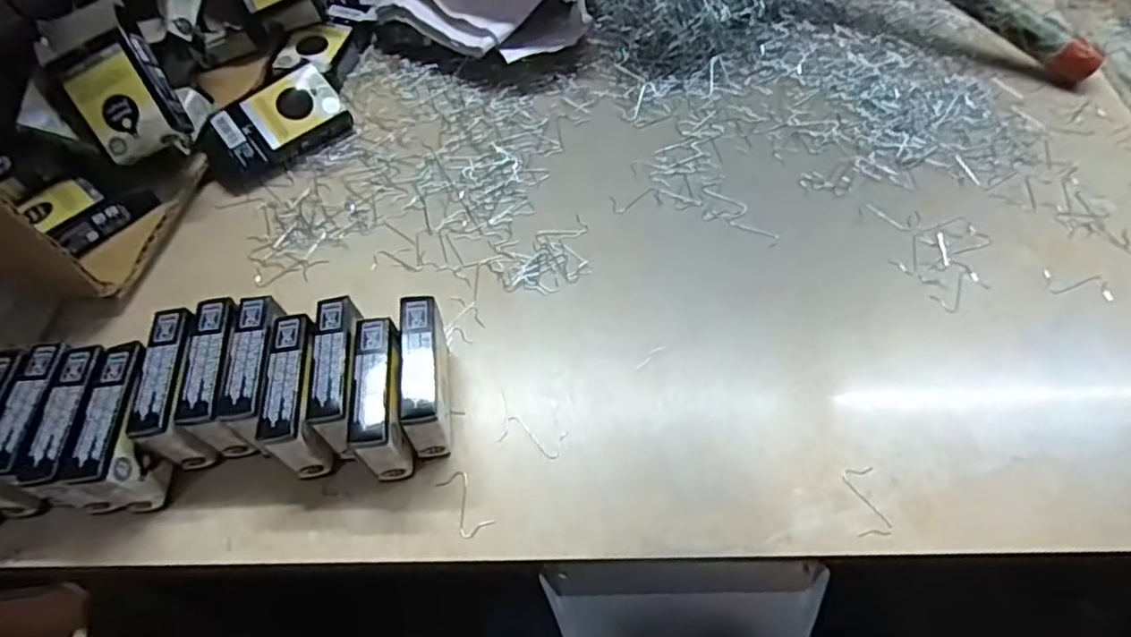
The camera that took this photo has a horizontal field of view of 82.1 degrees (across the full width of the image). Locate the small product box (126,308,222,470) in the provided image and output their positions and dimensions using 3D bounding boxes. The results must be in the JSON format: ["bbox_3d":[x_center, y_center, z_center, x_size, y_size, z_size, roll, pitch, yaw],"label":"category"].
[{"bbox_3d":[-0.208,0.038,0.357,0.024,0.050,0.073,-8,59,-1],"label":"small product box"}]

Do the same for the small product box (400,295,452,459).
[{"bbox_3d":[-0.075,0.033,0.359,0.022,0.058,0.080,-8,59,-1],"label":"small product box"}]

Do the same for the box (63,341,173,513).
[{"bbox_3d":[-0.229,0.060,0.352,0.025,0.059,0.075,0,59,3],"label":"box"}]

